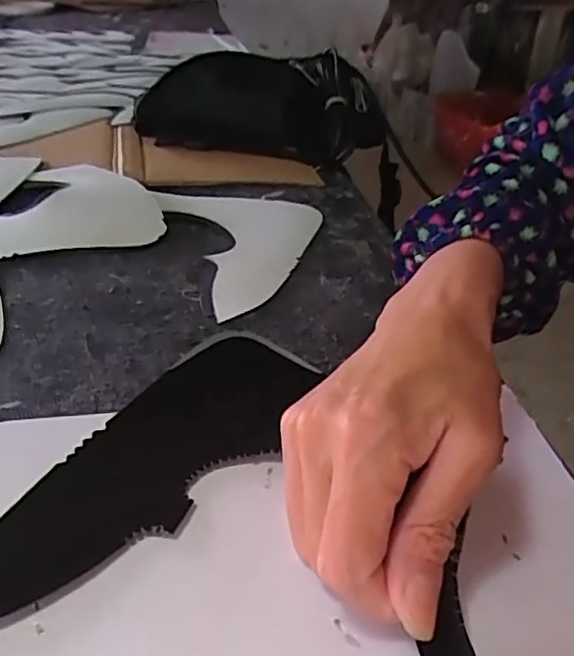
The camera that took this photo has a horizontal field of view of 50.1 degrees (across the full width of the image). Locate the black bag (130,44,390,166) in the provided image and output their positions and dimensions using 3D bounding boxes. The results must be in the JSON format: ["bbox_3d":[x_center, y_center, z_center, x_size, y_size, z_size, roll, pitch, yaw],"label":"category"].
[{"bbox_3d":[-0.023,-0.220,0.613,0.242,0.086,0.104,3,32,3],"label":"black bag"}]

